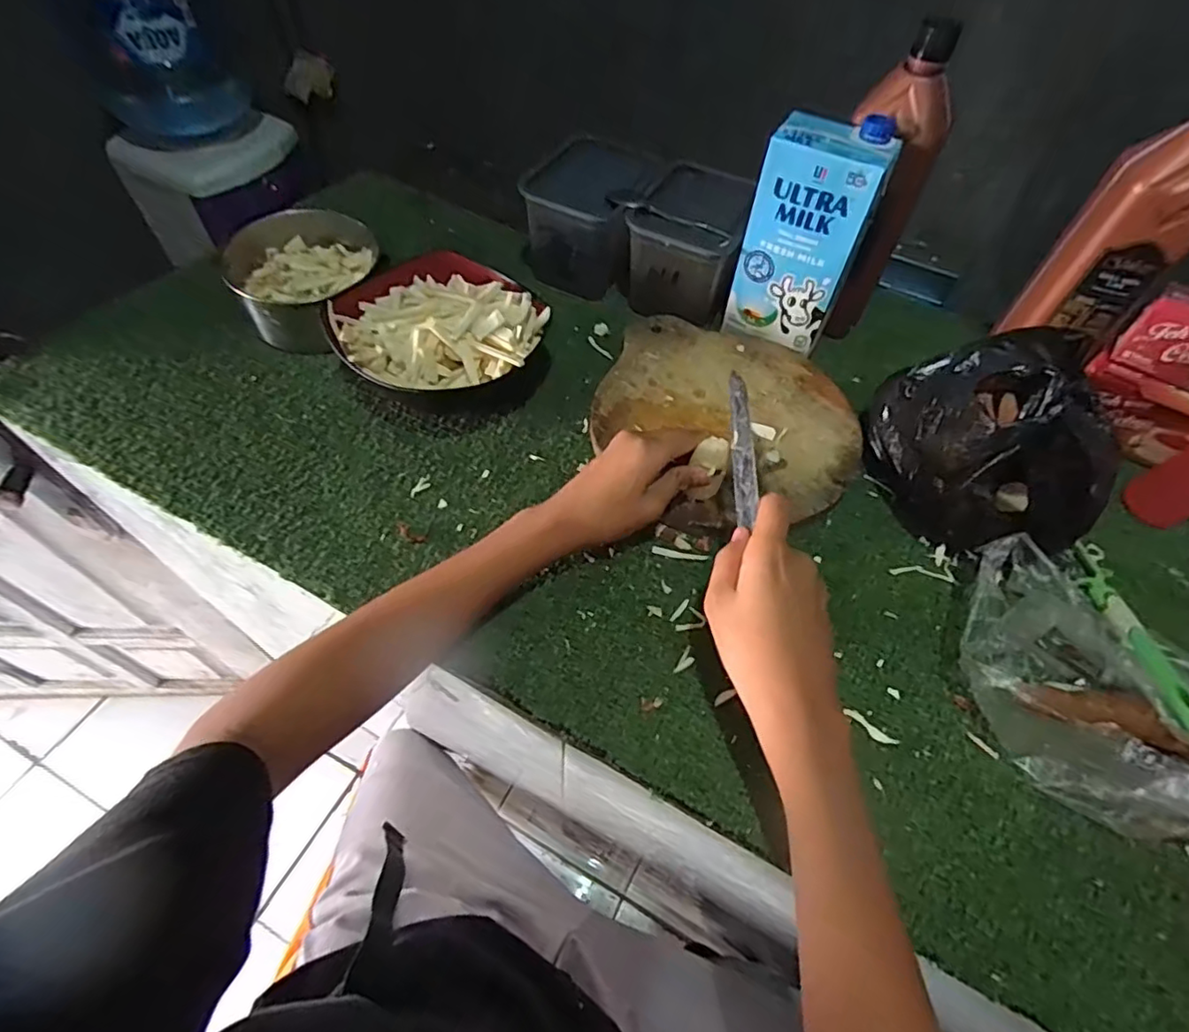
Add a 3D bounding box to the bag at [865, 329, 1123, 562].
[{"bbox_3d":[0.295,-0.056,0.462,0.093,0.156,0.166,-13,58,-12],"label":"bag"}]

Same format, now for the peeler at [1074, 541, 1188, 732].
[{"bbox_3d":[0.394,0.078,0.444,0.034,0.009,0.173,10,41,3],"label":"peeler"}]

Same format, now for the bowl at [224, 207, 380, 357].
[{"bbox_3d":[-0.289,-0.241,0.611,0.134,0.063,0.151,-29,63,-21],"label":"bowl"}]

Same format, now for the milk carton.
[{"bbox_3d":[0.190,-0.250,0.553,0.098,0.186,0.055,25,58,13],"label":"milk carton"}]

